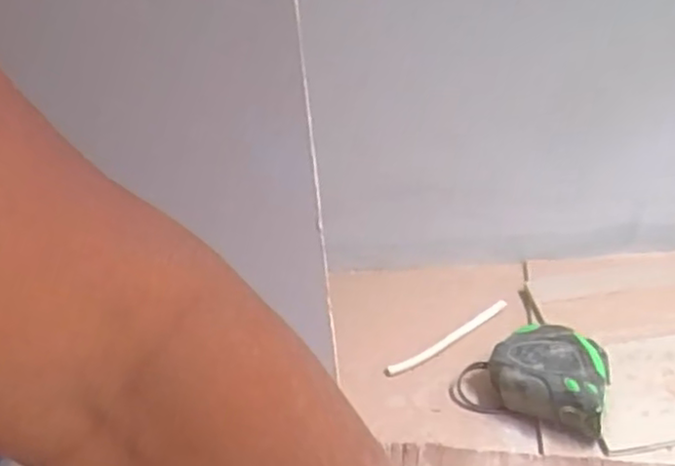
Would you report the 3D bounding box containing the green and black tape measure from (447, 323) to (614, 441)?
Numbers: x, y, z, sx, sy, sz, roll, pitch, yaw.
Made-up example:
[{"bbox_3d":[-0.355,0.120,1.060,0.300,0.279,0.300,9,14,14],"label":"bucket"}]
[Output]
[{"bbox_3d":[0.158,0.114,0.555,0.115,0.048,0.071,11,43,20],"label":"green and black tape measure"}]

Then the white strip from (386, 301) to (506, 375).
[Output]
[{"bbox_3d":[0.104,0.098,0.624,0.132,0.008,0.014,-24,43,-19],"label":"white strip"}]

